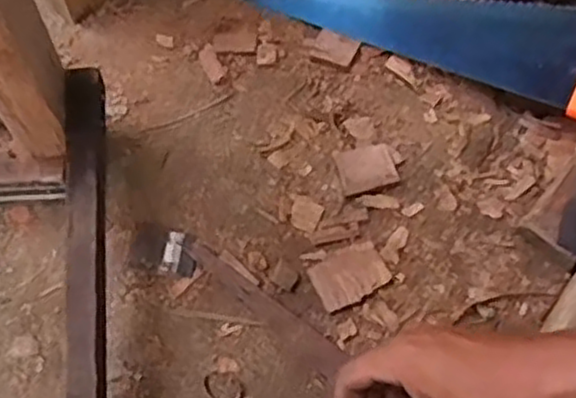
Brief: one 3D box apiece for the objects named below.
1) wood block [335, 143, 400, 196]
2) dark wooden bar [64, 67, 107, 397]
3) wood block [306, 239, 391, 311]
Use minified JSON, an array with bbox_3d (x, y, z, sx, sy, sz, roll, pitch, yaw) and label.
[{"bbox_3d":[0.065,-0.025,0.608,0.047,0.007,0.036,-14,70,-6],"label":"wood block"},{"bbox_3d":[-0.133,0.116,0.482,0.025,0.028,0.448,-4,68,-2],"label":"dark wooden bar"},{"bbox_3d":[0.049,0.058,0.579,0.057,0.007,0.041,-26,71,-10],"label":"wood block"}]

